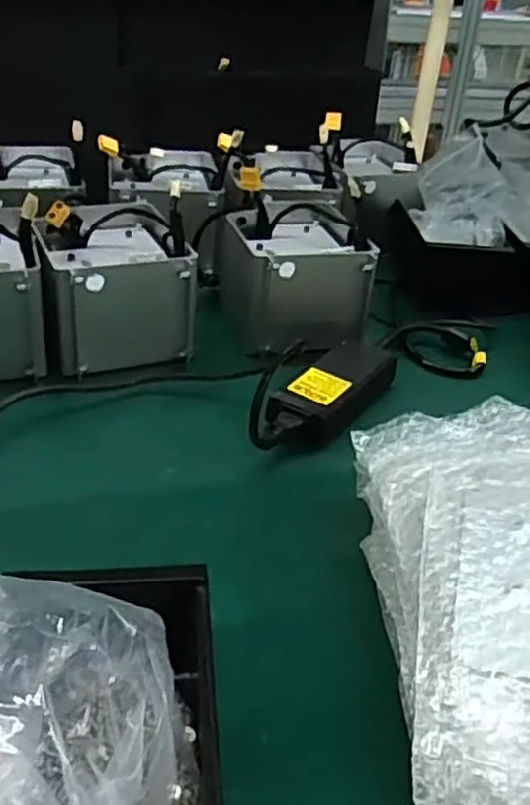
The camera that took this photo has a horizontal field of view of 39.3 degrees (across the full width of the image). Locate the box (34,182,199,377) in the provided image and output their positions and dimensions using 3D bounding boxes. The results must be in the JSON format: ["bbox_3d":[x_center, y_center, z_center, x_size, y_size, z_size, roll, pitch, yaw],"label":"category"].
[{"bbox_3d":[-0.151,-0.122,0.717,0.133,0.128,0.154,-9,35,-21],"label":"box"}]

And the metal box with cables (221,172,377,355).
[{"bbox_3d":[0.027,-0.154,0.778,0.133,0.120,0.176,-5,34,-15],"label":"metal box with cables"}]

